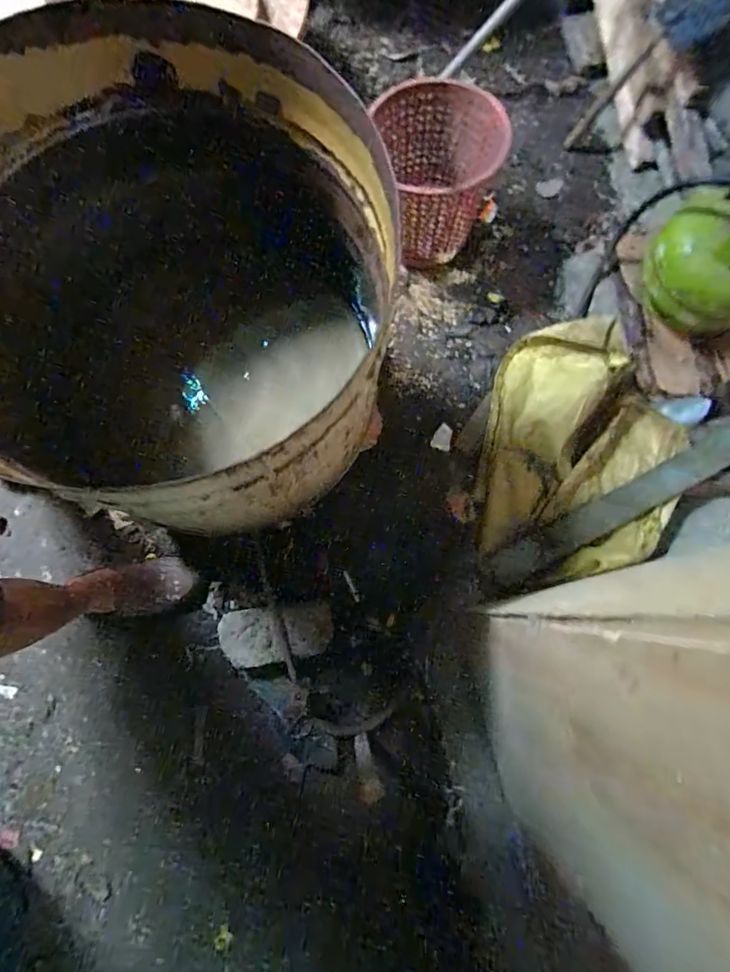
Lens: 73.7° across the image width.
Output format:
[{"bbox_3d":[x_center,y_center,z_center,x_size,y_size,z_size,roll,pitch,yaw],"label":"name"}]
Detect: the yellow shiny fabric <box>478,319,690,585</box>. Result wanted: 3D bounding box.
[{"bbox_3d":[0.469,-0.054,1.019,0.394,0.150,0.533,9,78,0],"label":"yellow shiny fabric"}]

